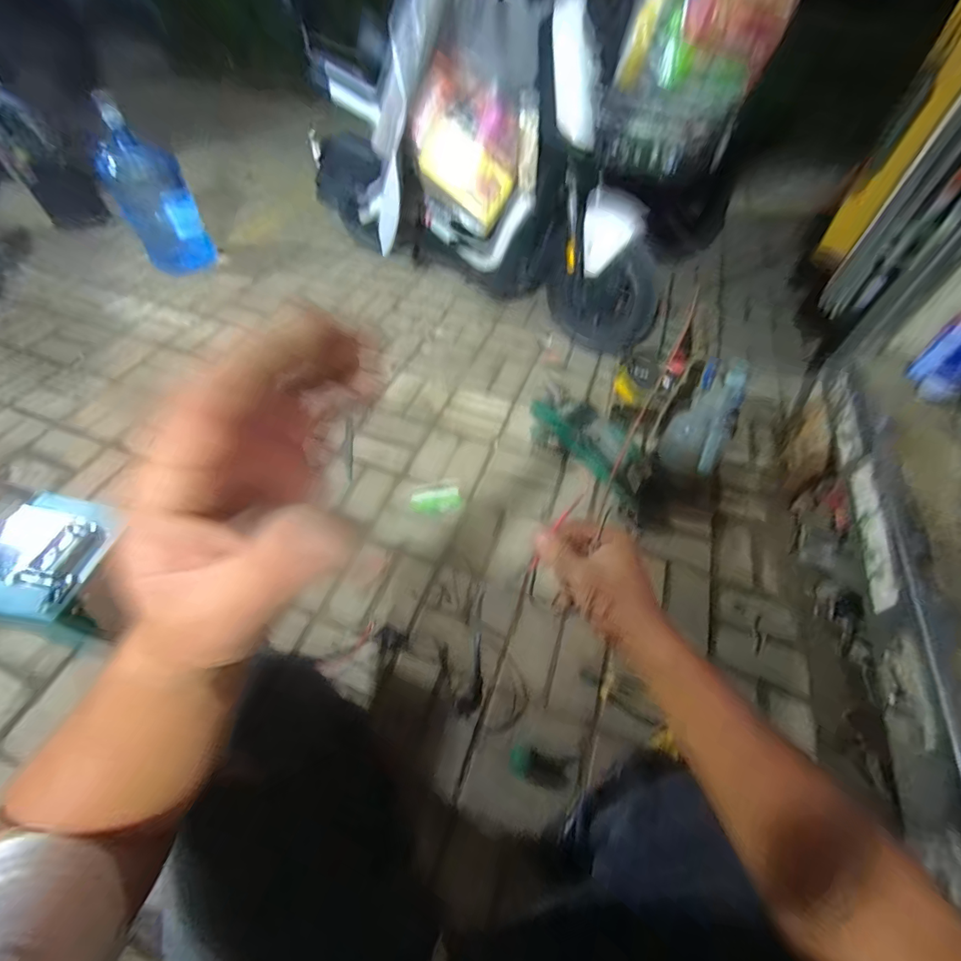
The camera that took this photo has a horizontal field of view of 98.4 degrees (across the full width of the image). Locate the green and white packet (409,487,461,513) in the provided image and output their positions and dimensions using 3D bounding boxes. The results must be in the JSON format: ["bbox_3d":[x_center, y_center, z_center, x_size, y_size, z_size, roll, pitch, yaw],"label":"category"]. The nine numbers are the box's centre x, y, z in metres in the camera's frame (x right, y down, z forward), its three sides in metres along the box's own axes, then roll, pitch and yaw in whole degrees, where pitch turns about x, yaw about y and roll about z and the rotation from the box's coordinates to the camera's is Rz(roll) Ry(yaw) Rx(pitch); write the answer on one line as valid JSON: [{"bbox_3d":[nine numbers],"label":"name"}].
[{"bbox_3d":[-0.112,0.052,1.030,0.123,0.004,0.068,-10,56,-9],"label":"green and white packet"}]

